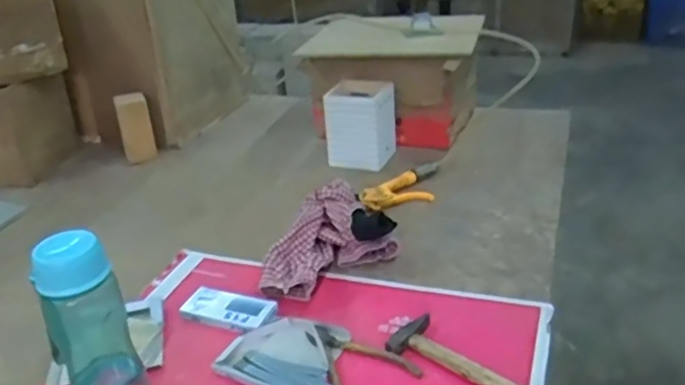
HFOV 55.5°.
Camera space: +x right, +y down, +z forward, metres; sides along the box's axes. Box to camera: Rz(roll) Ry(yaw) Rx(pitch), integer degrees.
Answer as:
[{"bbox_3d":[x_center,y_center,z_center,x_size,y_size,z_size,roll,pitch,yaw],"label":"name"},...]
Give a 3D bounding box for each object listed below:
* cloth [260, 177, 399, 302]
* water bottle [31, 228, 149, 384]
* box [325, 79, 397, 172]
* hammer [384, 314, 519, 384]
[{"bbox_3d":[-0.039,0.067,0.976,0.237,0.073,0.181,-22,33,-33],"label":"cloth"},{"bbox_3d":[-0.259,0.151,0.677,0.077,0.237,0.064,-15,30,-23],"label":"water bottle"},{"bbox_3d":[0.037,-0.136,1.274,0.125,0.135,0.113,5,28,15],"label":"box"},{"bbox_3d":[0.163,0.203,0.727,0.245,0.029,0.066,22,36,39],"label":"hammer"}]

